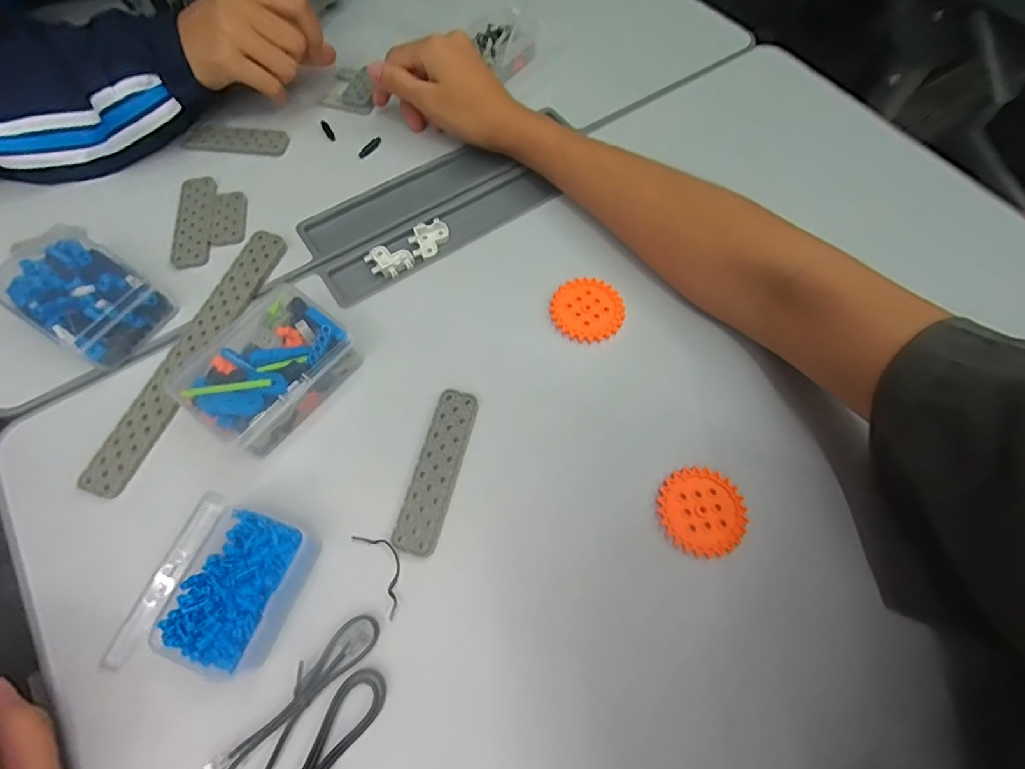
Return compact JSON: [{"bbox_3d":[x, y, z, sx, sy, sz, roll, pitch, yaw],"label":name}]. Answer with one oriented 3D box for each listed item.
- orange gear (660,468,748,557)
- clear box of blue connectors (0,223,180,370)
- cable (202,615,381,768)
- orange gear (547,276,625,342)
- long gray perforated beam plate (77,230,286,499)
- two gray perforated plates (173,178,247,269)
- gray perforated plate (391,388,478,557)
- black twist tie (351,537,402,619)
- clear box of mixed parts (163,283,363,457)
[{"bbox_3d":[0.109,0.073,0.281,0.046,0.005,0.048,0,65,0],"label":"orange gear"},{"bbox_3d":[-0.292,-0.061,0.333,0.101,0.036,0.065,33,69,14],"label":"clear box of blue connectors"},{"bbox_3d":[-0.105,0.156,0.240,0.023,0.007,0.095,38,71,16],"label":"cable"},{"bbox_3d":[0.052,-0.052,0.339,0.050,0.007,0.049,0,65,0],"label":"orange gear"},{"bbox_3d":[-0.212,-0.023,0.324,0.031,0.010,0.198,19,66,9],"label":"long gray perforated beam plate"},{"bbox_3d":[-0.233,-0.129,0.376,0.050,0.007,0.087,-13,66,-6],"label":"two gray perforated plates"},{"bbox_3d":[-0.045,0.049,0.290,0.024,0.004,0.098,13,66,6],"label":"gray perforated plate"},{"bbox_3d":[-0.070,0.101,0.268,0.018,0.004,0.049,-30,67,-12],"label":"black twist tie"},{"bbox_3d":[-0.152,-0.010,0.305,0.074,0.032,0.094,36,70,15],"label":"clear box of mixed parts"}]

